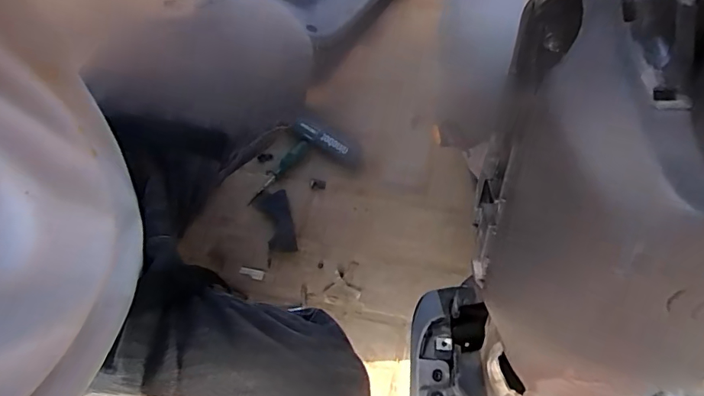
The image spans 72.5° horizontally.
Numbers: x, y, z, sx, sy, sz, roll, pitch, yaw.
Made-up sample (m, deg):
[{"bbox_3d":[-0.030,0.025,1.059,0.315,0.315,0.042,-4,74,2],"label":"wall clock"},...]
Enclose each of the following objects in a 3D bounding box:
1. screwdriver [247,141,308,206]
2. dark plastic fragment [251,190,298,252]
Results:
[{"bbox_3d":[-0.130,-0.045,0.829,0.023,0.017,0.141,43,79,11],"label":"screwdriver"},{"bbox_3d":[-0.131,0.042,0.820,0.056,0.008,0.110,-14,75,-3],"label":"dark plastic fragment"}]

